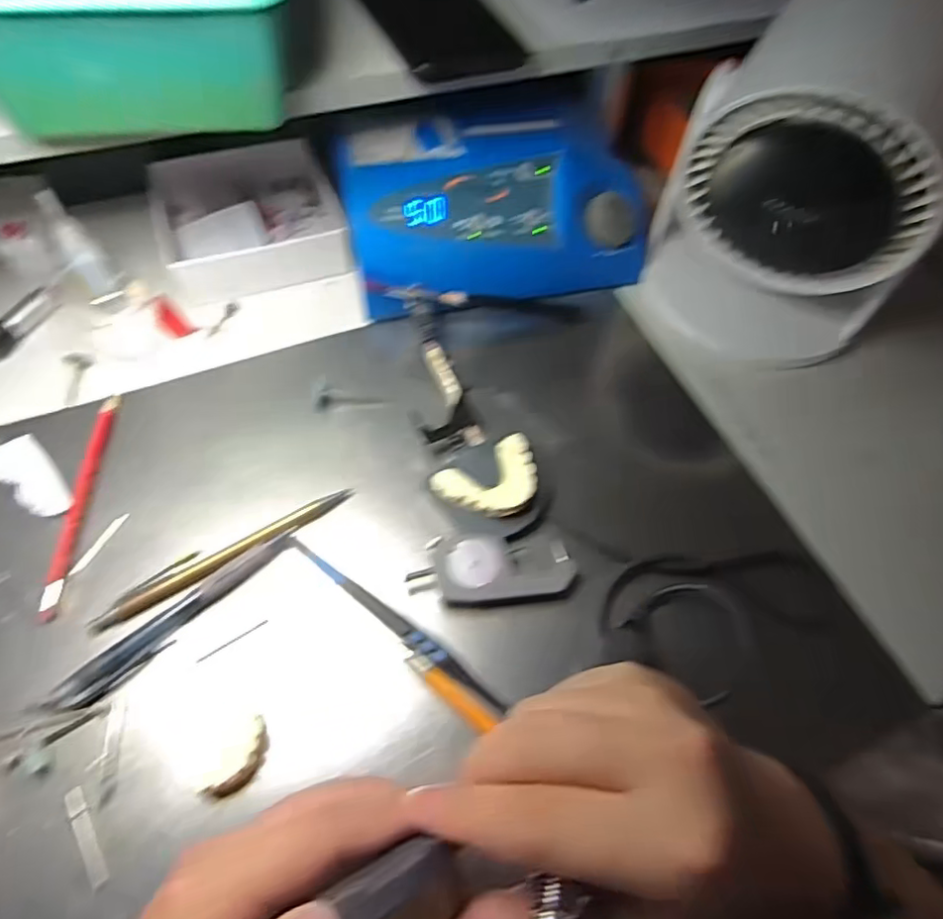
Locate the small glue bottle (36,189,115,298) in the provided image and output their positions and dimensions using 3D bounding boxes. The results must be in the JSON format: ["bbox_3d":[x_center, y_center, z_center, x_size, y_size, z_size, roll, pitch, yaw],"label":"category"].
[{"bbox_3d":[-0.264,-0.142,0.393,0.020,0.074,0.020,-32,66,-21],"label":"small glue bottle"}]

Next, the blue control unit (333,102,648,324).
[{"bbox_3d":[0.017,-0.185,0.443,0.222,0.079,0.132,-12,61,-11],"label":"blue control unit"}]

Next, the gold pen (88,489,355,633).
[{"bbox_3d":[-0.136,0.052,0.328,0.145,0.009,0.019,-28,65,-19],"label":"gold pen"}]

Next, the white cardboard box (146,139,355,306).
[{"bbox_3d":[-0.171,-0.189,0.458,0.134,0.041,0.122,-19,62,-15],"label":"white cardboard box"}]

